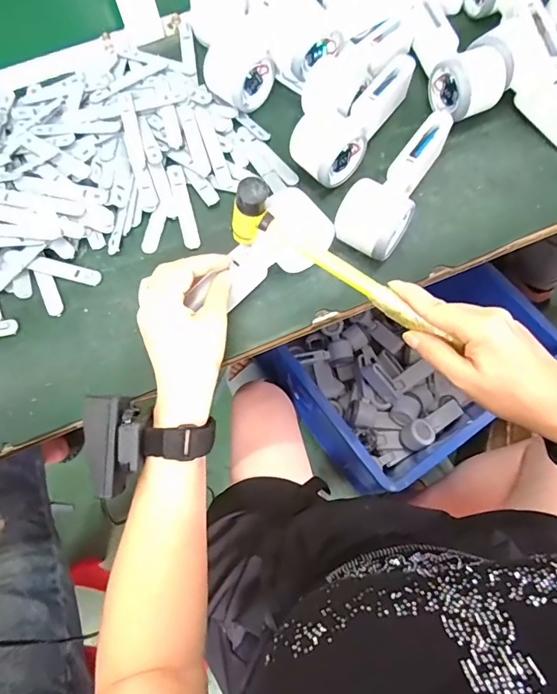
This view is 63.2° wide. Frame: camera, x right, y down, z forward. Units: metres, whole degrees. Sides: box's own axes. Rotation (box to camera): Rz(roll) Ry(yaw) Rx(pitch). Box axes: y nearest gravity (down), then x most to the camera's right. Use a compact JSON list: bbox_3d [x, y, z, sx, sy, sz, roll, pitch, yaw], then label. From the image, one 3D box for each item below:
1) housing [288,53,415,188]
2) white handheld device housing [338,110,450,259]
[{"bbox_3d":[0.074,-0.232,0.459,0.070,0.047,0.160,34,77,10],"label":"housing"},{"bbox_3d":[0.119,-0.157,0.433,0.060,0.054,0.171,35,77,10],"label":"white handheld device housing"}]

